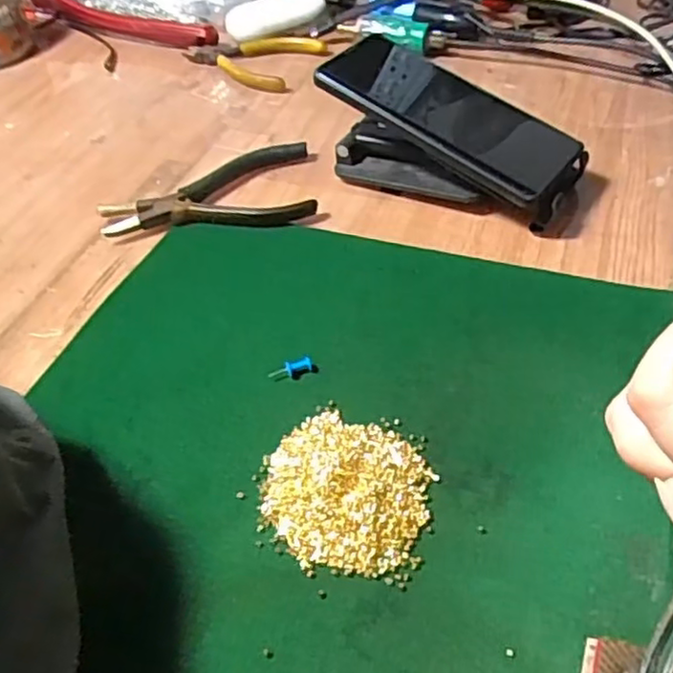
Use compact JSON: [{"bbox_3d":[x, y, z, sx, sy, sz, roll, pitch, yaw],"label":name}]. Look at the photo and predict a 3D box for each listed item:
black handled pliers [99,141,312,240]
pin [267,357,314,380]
[{"bbox_3d":[-0.086,-0.096,0.460,0.140,0.014,0.077,-10,47,-4],"label":"black handled pliers"},{"bbox_3d":[-0.024,0.017,0.348,0.023,0.007,0.007,-18,47,5],"label":"pin"}]

